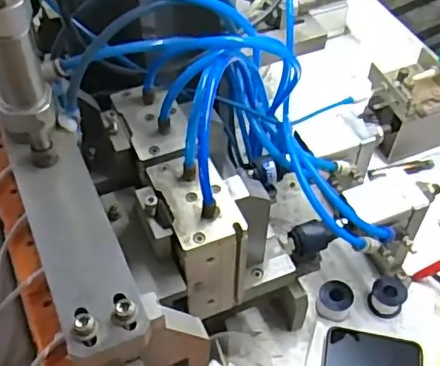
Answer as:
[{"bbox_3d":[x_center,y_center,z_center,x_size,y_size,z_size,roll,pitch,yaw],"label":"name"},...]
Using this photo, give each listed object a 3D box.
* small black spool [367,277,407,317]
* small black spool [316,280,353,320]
[{"bbox_3d":[0.149,0.098,0.521,0.030,0.020,0.031,1,51,-1],"label":"small black spool"},{"bbox_3d":[0.101,0.101,0.514,0.030,0.024,0.025,21,53,14],"label":"small black spool"}]

